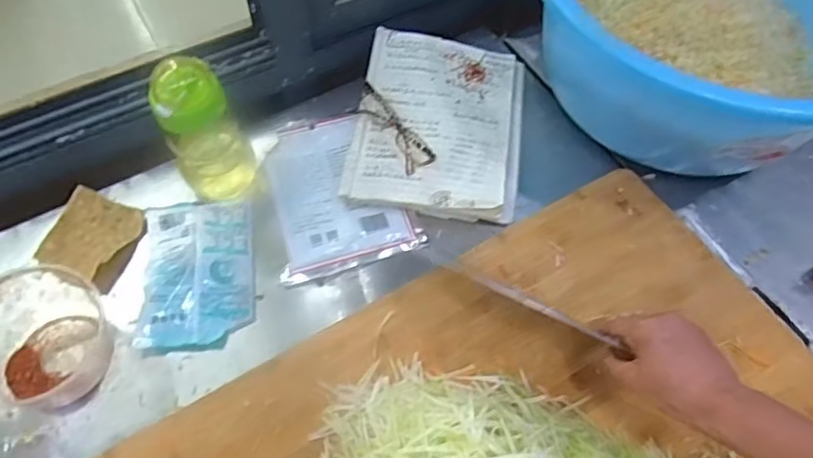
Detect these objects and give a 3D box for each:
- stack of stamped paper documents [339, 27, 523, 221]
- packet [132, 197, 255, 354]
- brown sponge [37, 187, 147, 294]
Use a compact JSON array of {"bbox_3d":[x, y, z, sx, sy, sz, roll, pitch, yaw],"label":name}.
[{"bbox_3d":[0.042,-0.139,0.752,0.199,0.034,0.260,7,62,5],"label":"stack of stamped paper documents"},{"bbox_3d":[-0.232,0.045,0.667,0.120,0.020,0.175,-4,61,-1],"label":"packet"},{"bbox_3d":[-0.363,0.010,0.697,0.095,0.033,0.100,17,63,10],"label":"brown sponge"}]

